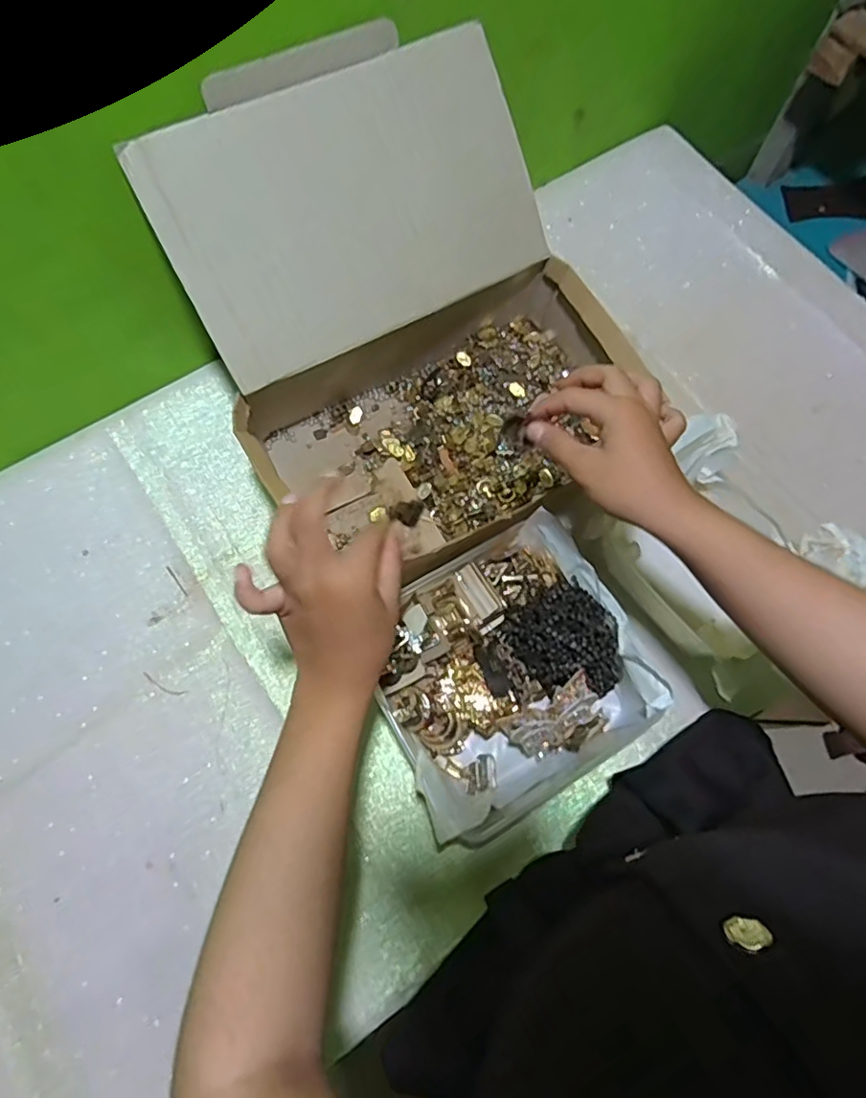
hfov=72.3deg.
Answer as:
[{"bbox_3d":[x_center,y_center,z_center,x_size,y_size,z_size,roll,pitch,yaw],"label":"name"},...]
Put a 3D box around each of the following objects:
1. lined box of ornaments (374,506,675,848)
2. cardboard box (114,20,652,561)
[{"bbox_3d":[0.061,0.107,0.501,0.214,0.078,0.204,-30,72,-11],"label":"lined box of ornaments"},{"bbox_3d":[-0.016,-0.190,0.503,0.319,0.238,0.318,-30,73,-11],"label":"cardboard box"}]

